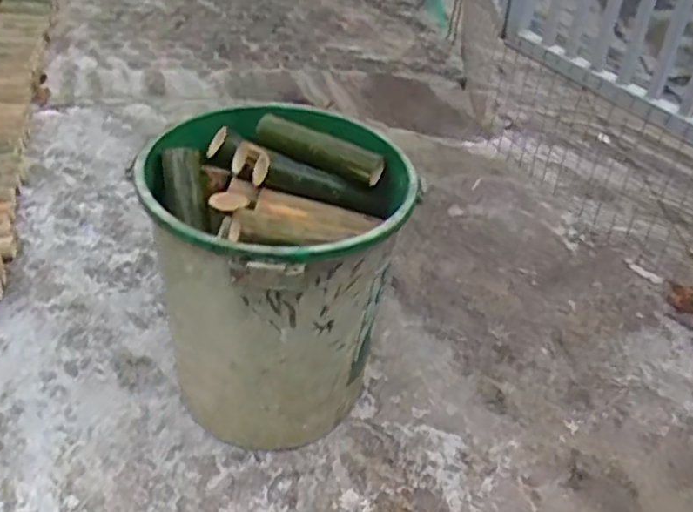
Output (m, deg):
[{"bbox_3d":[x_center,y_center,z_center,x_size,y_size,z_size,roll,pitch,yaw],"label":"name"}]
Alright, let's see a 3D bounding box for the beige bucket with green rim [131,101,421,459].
[{"bbox_3d":[-0.131,0.056,1.212,0.398,0.491,0.406,3,38,-2],"label":"beige bucket with green rim"}]

